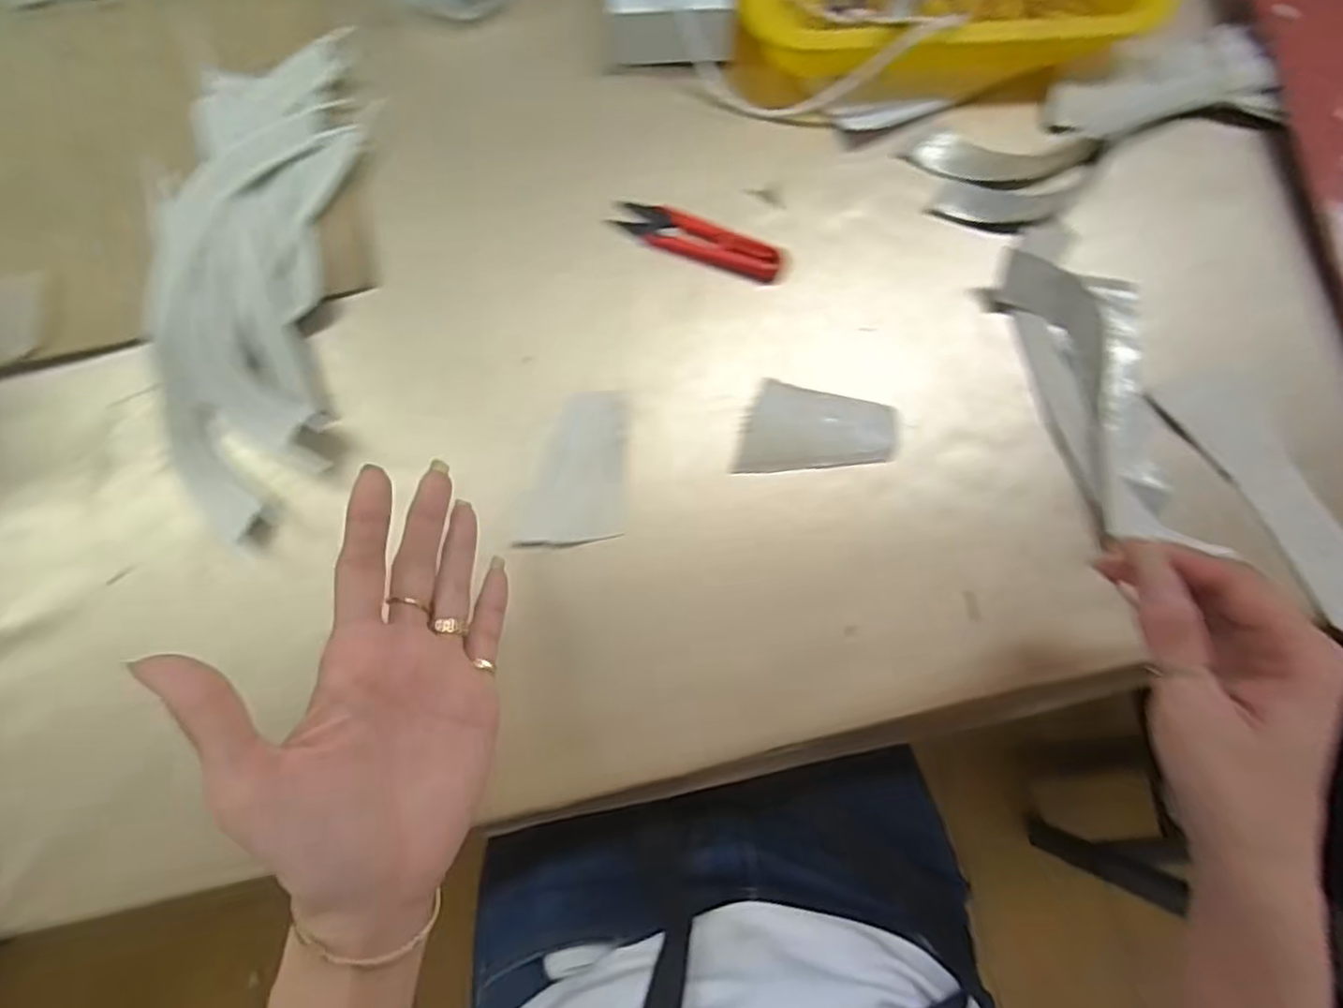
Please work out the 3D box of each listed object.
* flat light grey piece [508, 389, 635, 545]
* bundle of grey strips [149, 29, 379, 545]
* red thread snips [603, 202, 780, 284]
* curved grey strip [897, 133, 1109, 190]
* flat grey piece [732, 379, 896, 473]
[{"bbox_3d":[-0.053,-0.020,0.391,0.059,0.004,0.086,3,81,-3],"label":"flat light grey piece"},{"bbox_3d":[-0.230,-0.132,0.387,0.100,0.028,0.286,2,81,-3],"label":"bundle of grey strips"},{"bbox_3d":[0.015,-0.155,0.417,0.100,0.006,0.025,23,80,1],"label":"red thread snips"},{"bbox_3d":[0.199,-0.209,0.433,0.111,0.013,0.033,5,81,-2],"label":"curved grey strip"},{"bbox_3d":[0.081,-0.045,0.401,0.088,0.004,0.050,-3,81,-4],"label":"flat grey piece"}]

